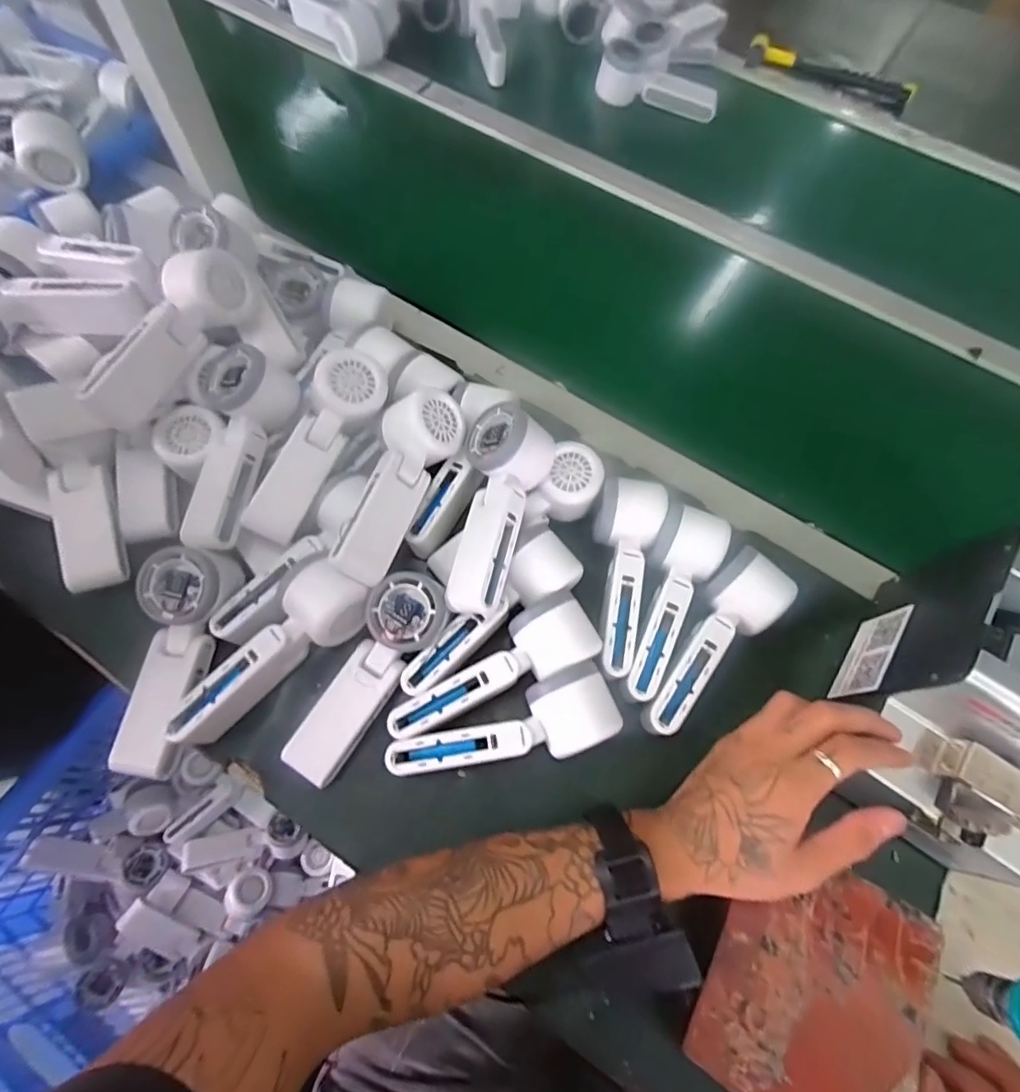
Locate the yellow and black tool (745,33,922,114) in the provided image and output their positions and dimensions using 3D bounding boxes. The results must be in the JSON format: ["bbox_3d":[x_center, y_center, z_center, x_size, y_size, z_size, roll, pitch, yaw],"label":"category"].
[{"bbox_3d":[0.462,-0.684,0.786,0.237,0.026,0.040,26,68,8],"label":"yellow and black tool"}]

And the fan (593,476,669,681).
[{"bbox_3d":[0.086,0.025,0.447,0.053,0.052,0.160,15,67,4],"label":"fan"}]

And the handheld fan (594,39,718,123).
[{"bbox_3d":[0.203,-0.629,0.738,0.167,0.054,0.044,16,67,4],"label":"handheld fan"}]

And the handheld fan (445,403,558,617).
[{"bbox_3d":[-0.014,-0.029,0.427,0.065,0.067,0.163,16,67,4],"label":"handheld fan"}]

